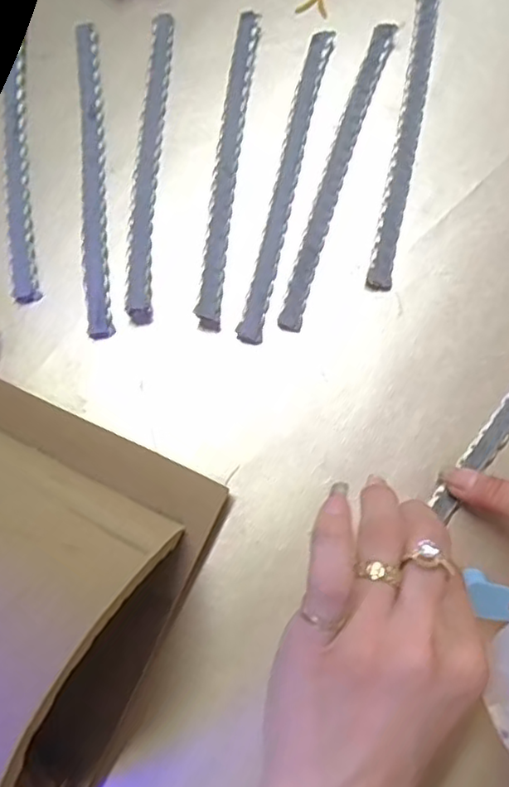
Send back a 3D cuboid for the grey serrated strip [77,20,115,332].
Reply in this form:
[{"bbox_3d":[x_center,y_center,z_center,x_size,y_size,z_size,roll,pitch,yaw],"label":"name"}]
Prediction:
[{"bbox_3d":[-0.089,-0.121,0.341,0.014,0.007,0.190,-6,75,-2],"label":"grey serrated strip"}]

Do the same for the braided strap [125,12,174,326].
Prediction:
[{"bbox_3d":[-0.058,-0.129,0.340,0.013,0.011,0.190,2,75,0],"label":"braided strap"}]

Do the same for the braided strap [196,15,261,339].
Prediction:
[{"bbox_3d":[-0.014,-0.125,0.339,0.012,0.009,0.188,6,75,1],"label":"braided strap"}]

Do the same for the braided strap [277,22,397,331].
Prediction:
[{"bbox_3d":[0.045,-0.121,0.337,0.014,0.007,0.188,18,76,4],"label":"braided strap"}]

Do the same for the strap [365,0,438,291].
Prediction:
[{"bbox_3d":[0.084,-0.145,0.344,0.013,0.007,0.191,12,76,3],"label":"strap"}]

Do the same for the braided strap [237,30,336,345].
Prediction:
[{"bbox_3d":[0.018,-0.117,0.338,0.013,0.004,0.190,13,76,3],"label":"braided strap"}]

